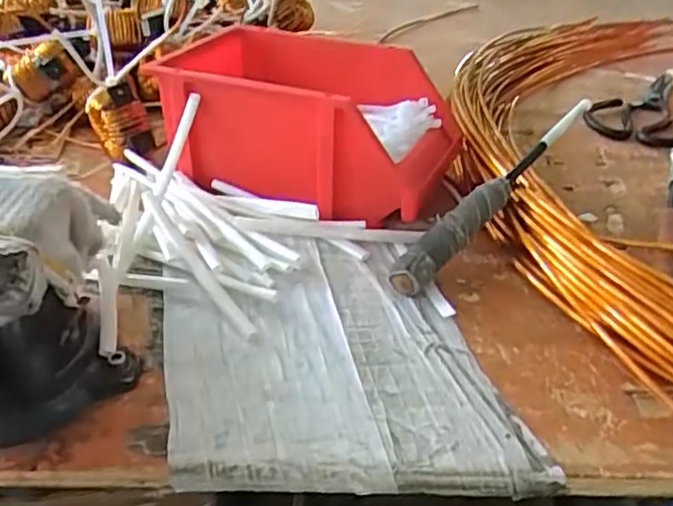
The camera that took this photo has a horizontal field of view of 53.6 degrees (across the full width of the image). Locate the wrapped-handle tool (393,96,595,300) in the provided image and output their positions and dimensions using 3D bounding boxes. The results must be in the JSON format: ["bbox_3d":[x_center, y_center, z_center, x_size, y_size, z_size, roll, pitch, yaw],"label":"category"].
[{"bbox_3d":[0.135,-0.053,0.538,0.024,0.027,0.260,28,56,34],"label":"wrapped-handle tool"}]

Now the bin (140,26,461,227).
[{"bbox_3d":[-0.016,-0.125,0.595,0.235,0.092,0.176,17,37,21],"label":"bin"}]

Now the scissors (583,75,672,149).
[{"bbox_3d":[0.364,-0.172,0.772,0.110,0.021,0.249,20,39,26],"label":"scissors"}]

